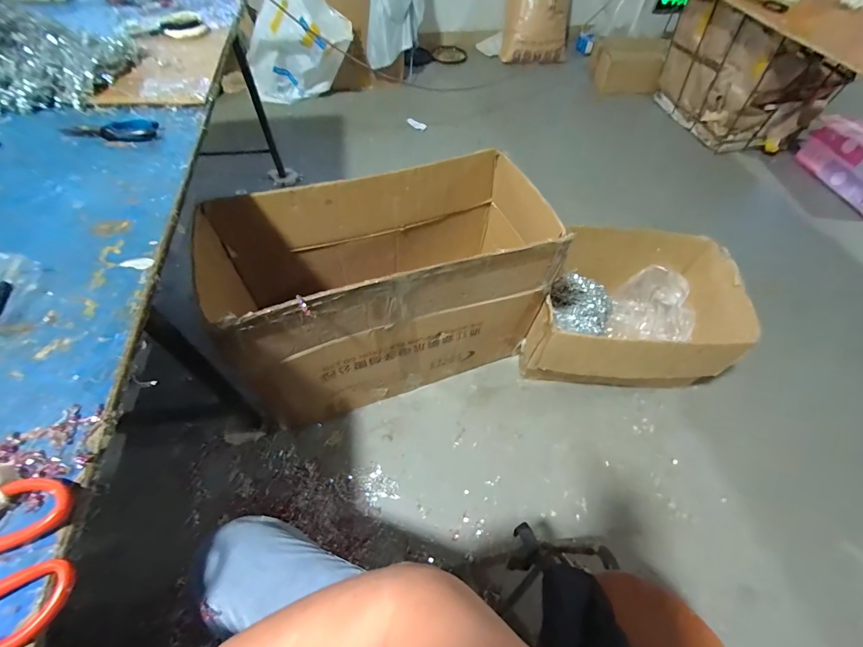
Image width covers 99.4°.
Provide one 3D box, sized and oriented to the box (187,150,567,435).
[{"bbox_3d":[-0.105,-0.102,1.002,0.830,0.496,0.408,-14,59,-12],"label":"box"}]

